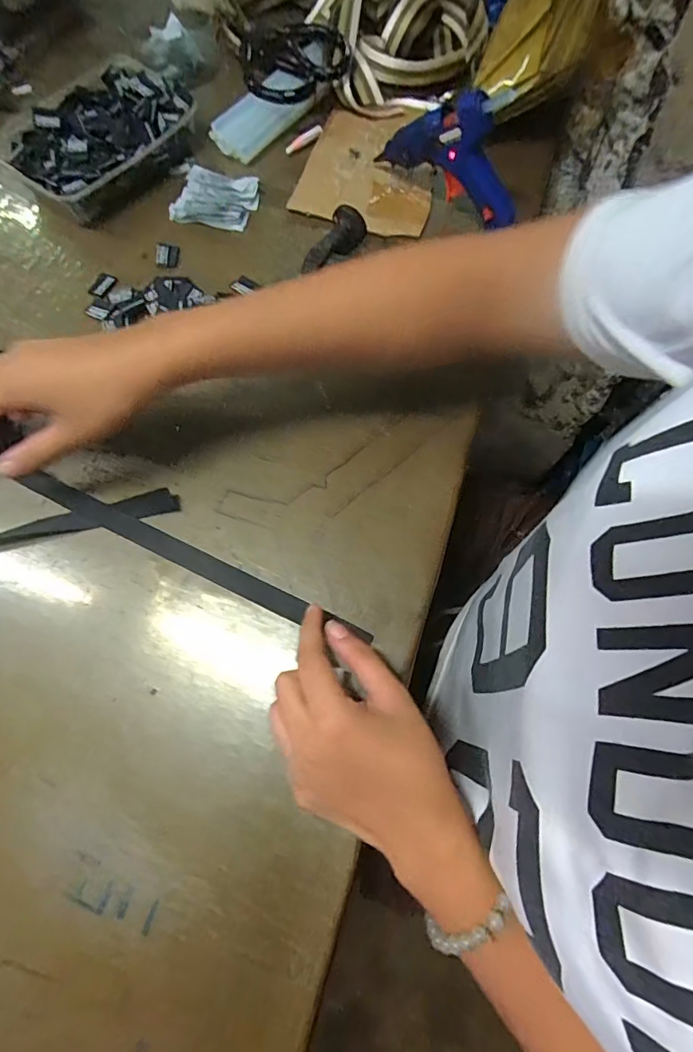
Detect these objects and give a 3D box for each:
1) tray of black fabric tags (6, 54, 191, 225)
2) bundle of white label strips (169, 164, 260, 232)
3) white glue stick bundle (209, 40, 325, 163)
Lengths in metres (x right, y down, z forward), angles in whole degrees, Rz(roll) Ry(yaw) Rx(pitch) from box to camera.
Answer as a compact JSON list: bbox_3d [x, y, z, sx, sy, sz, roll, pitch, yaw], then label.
[{"bbox_3d":[-0.229,-0.364,0.458,0.119,0.035,0.170,30,74,9],"label":"tray of black fabric tags"},{"bbox_3d":[-0.122,-0.312,0.458,0.075,0.010,0.069,11,72,3],"label":"bundle of white label strips"},{"bbox_3d":[-0.066,-0.407,0.468,0.135,0.022,0.050,-43,77,0],"label":"white glue stick bundle"}]

